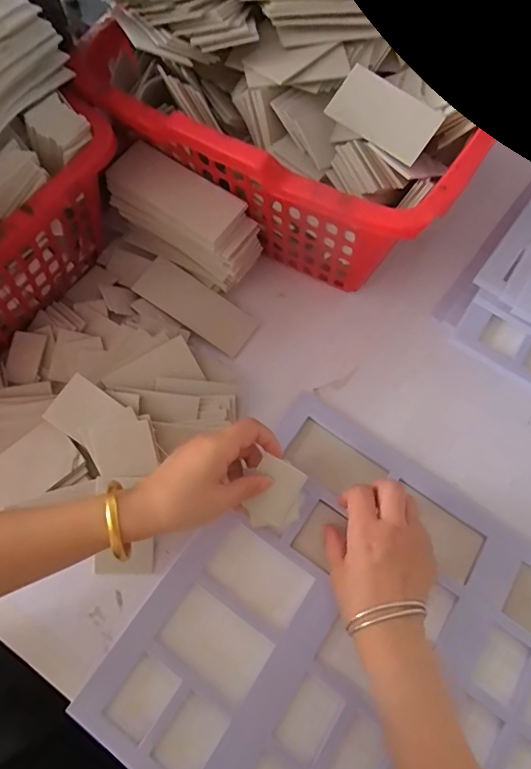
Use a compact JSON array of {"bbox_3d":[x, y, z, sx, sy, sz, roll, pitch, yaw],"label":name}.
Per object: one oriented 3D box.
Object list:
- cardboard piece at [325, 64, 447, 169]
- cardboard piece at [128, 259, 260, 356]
[{"bbox_3d":[0.111,-0.253,0.425,0.097,0.006,0.051,35,101,6],"label":"cardboard piece"},{"bbox_3d":[-0.079,-0.089,0.519,0.138,0.006,0.053,35,84,-3],"label":"cardboard piece"}]

